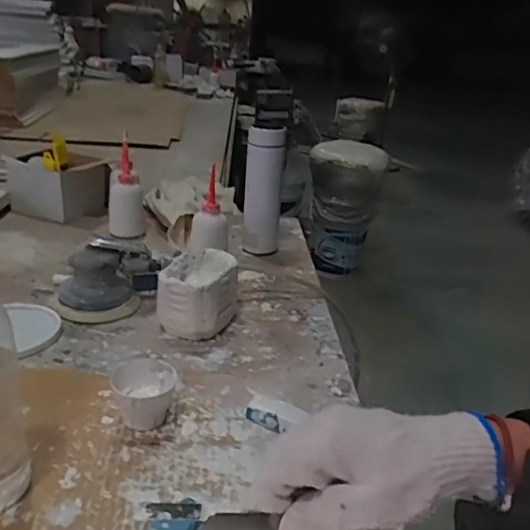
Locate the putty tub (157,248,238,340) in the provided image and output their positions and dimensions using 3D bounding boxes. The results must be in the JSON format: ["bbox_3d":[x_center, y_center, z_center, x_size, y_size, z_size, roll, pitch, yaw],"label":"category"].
[{"bbox_3d":[-0.087,0.041,0.740,0.090,0.087,0.108,8,23,3],"label":"putty tub"}]

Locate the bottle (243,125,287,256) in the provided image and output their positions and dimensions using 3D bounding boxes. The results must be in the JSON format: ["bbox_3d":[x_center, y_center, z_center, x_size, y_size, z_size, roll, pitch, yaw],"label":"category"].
[{"bbox_3d":[-0.002,-0.130,0.978,0.068,0.220,0.064,5,22,-1],"label":"bottle"}]

